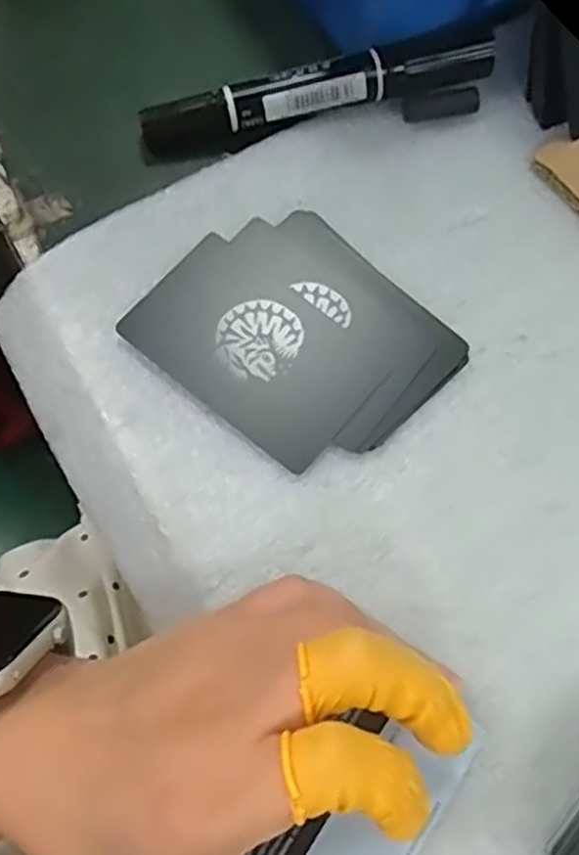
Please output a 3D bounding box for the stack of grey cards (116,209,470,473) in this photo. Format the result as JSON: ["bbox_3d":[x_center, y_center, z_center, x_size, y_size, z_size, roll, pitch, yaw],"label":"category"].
[{"bbox_3d":[0.002,-0.033,0.272,0.084,0.004,0.097,-43,77,-15],"label":"stack of grey cards"}]

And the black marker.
[{"bbox_3d":[0.012,-0.133,0.297,0.140,0.018,0.017,-14,72,-6],"label":"black marker"}]

